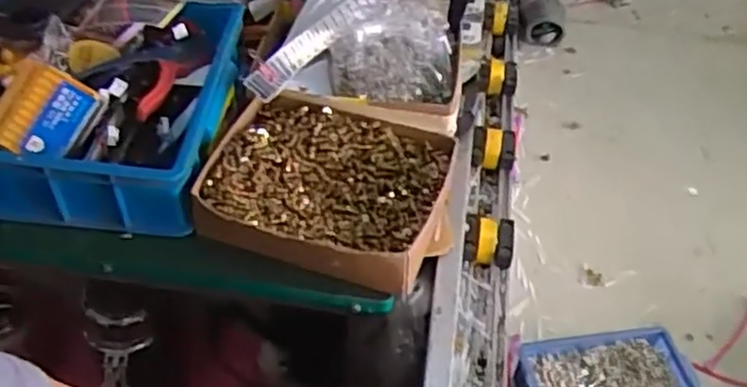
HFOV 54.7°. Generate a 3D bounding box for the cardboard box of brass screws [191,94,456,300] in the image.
[{"bbox_3d":[-0.040,-0.005,0.692,0.223,0.059,0.196,11,45,8],"label":"cardboard box of brass screws"}]

